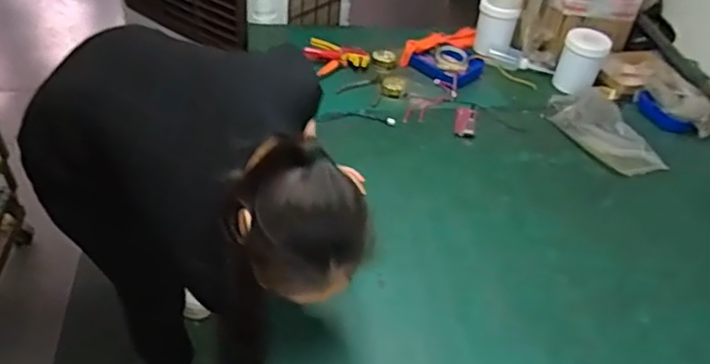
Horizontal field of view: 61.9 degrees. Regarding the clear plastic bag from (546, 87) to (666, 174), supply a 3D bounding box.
[{"bbox_3d":[0.585,-0.134,1.383,0.138,0.080,0.278,-16,44,-26],"label":"clear plastic bag"}]

